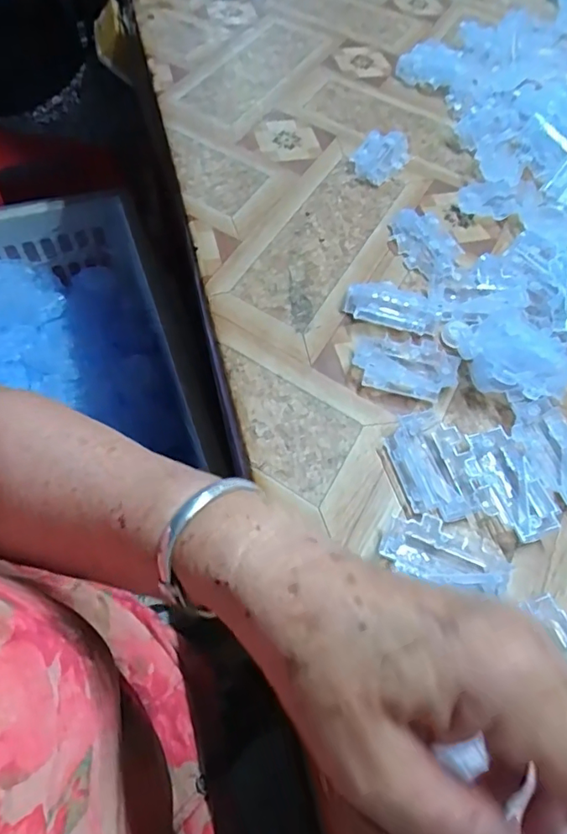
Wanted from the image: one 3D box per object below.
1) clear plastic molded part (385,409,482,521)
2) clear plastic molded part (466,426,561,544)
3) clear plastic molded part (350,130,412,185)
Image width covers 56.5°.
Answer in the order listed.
[{"bbox_3d":[0.089,0.028,0.319,0.041,0.012,0.070,-12,60,-9],"label":"clear plastic molded part"},{"bbox_3d":[0.132,0.041,0.313,0.040,0.014,0.067,-17,61,-12],"label":"clear plastic molded part"},{"bbox_3d":[0.090,-0.240,0.482,0.040,0.014,0.073,32,63,16],"label":"clear plastic molded part"}]

